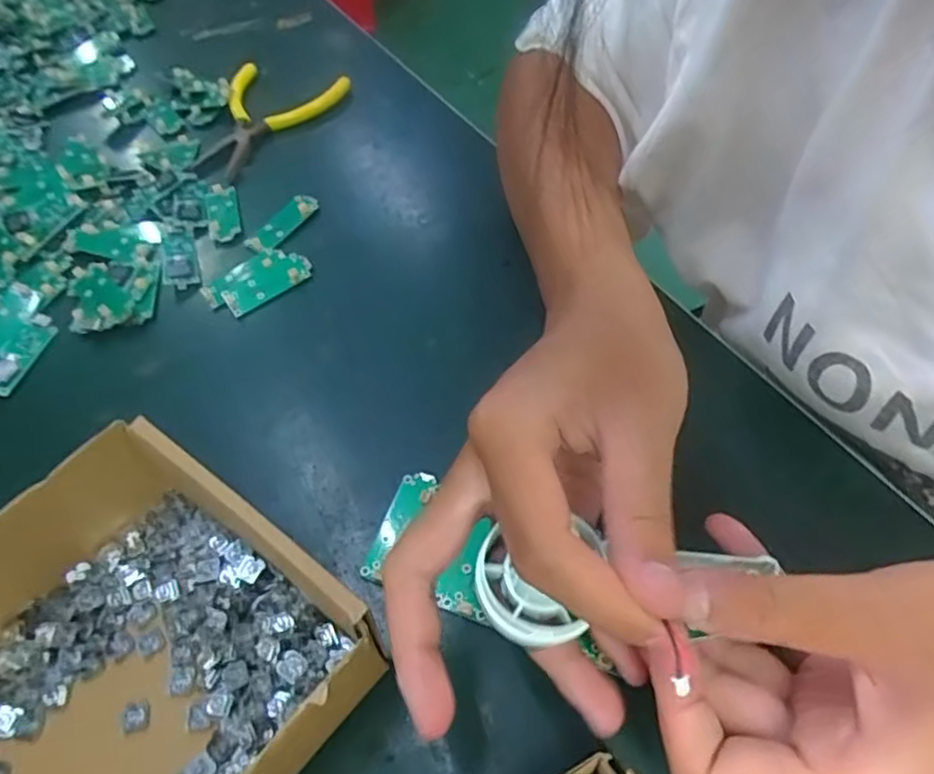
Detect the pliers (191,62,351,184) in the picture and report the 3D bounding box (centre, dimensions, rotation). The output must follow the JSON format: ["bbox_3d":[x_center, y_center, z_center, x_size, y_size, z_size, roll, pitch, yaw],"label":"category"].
[{"bbox_3d":[-0.146,-0.189,0.466,0.084,0.014,0.117,16,58,15],"label":"pliers"}]

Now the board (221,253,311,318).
[{"bbox_3d":[-0.113,-0.060,0.375,0.050,0.005,0.020,-32,73,-11],"label":"board"}]

